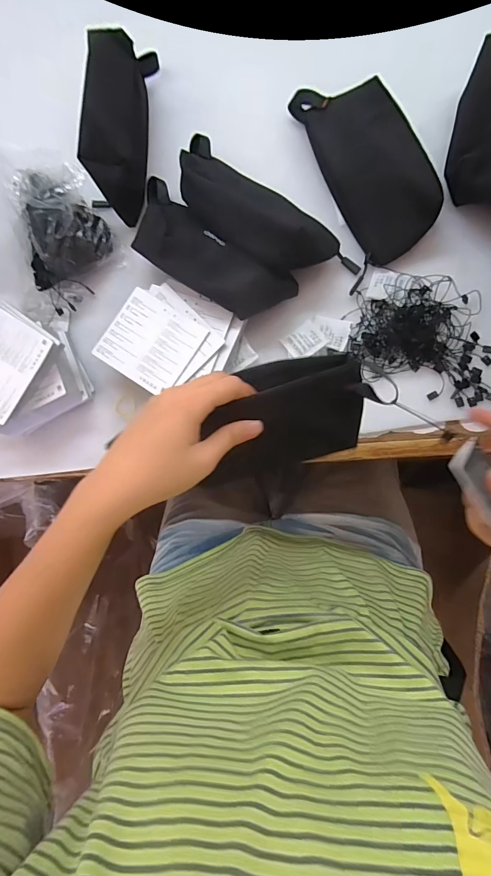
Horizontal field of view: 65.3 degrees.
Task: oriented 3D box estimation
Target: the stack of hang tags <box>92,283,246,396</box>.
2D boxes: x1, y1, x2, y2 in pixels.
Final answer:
[{"bbox_3d":[-0.081,-0.106,0.421,0.128,0.023,0.115,32,89,10],"label":"stack of hang tags"}]

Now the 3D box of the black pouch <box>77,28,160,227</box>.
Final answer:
[{"bbox_3d":[-0.146,-0.357,0.434,0.052,0.076,0.193,4,85,8],"label":"black pouch"}]

